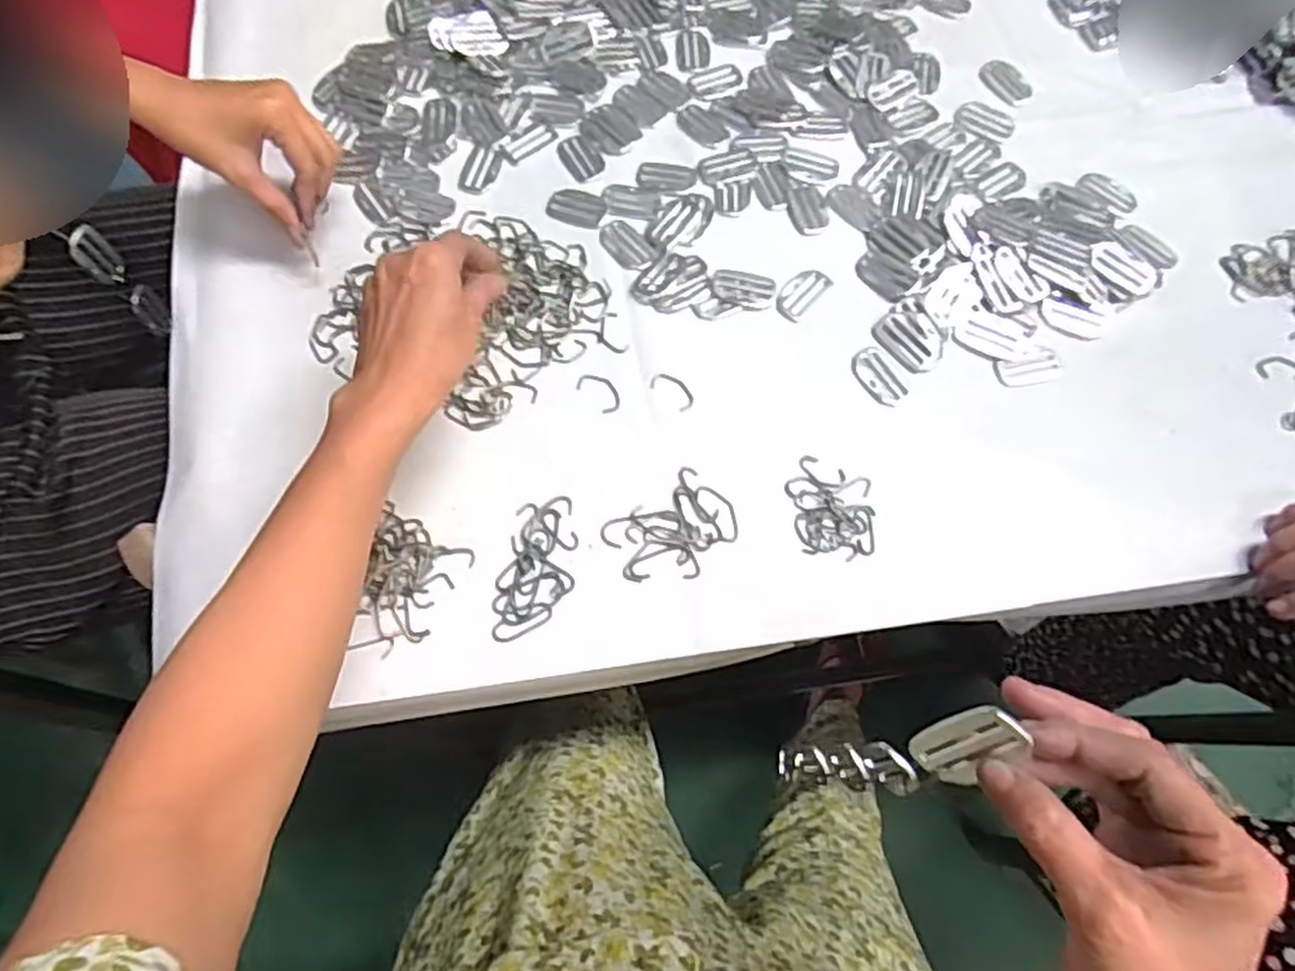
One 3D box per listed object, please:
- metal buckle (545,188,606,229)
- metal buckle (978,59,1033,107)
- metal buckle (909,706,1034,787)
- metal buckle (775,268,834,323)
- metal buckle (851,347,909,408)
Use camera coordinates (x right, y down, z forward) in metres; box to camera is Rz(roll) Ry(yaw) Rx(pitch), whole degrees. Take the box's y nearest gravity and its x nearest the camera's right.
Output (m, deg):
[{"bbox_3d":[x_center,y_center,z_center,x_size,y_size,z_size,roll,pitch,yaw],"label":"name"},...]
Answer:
[{"bbox_3d":[-0.053,-0.213,0.575,0.044,0.004,0.031,19,71,6],"label":"metal buckle"},{"bbox_3d":[0.300,-0.340,0.633,0.034,0.004,0.047,-32,74,-12],"label":"metal buckle"},{"bbox_3d":[0.120,0.099,0.284,0.010,0.048,0.024,2,56,-37],"label":"metal buckle"},{"bbox_3d":[0.113,-0.143,0.556,0.027,0.004,0.046,40,74,12],"label":"metal buckle"},{"bbox_3d":[0.163,-0.077,0.530,0.026,0.004,0.046,-28,73,-11],"label":"metal buckle"}]

